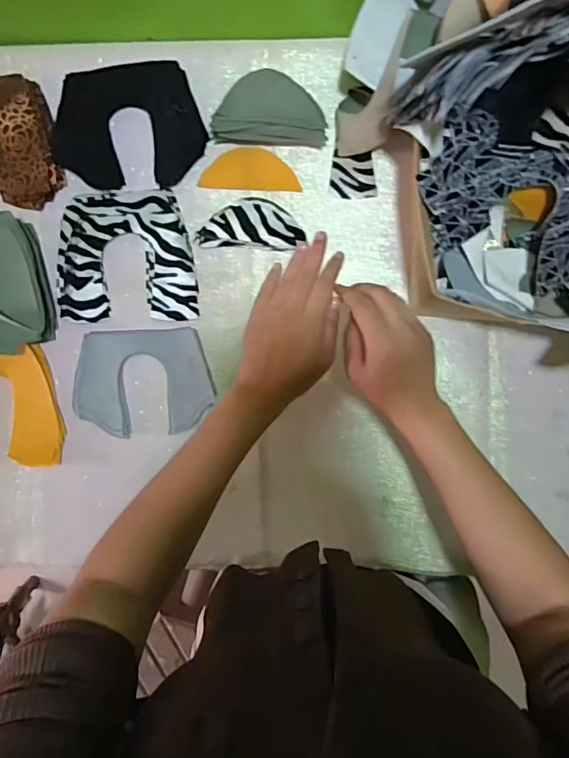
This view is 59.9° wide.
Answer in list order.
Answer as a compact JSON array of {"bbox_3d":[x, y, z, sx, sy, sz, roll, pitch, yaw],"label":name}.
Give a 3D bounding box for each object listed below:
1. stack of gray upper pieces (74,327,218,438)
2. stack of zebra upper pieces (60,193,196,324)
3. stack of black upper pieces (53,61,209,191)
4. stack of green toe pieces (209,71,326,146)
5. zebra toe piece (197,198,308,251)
[{"bbox_3d":[-0.159,0.003,0.558,0.155,0.006,0.116,-3,90,3],"label":"stack of gray upper pieces"},{"bbox_3d":[-0.178,-0.141,0.559,0.154,0.012,0.147,-1,90,3],"label":"stack of zebra upper pieces"},{"bbox_3d":[-0.176,-0.281,0.547,0.166,0.034,0.124,1,90,3],"label":"stack of black upper pieces"},{"bbox_3d":[-0.016,-0.290,0.532,0.124,0.036,0.064,2,90,3],"label":"stack of green toe pieces"},{"bbox_3d":[-0.038,-0.174,0.557,0.115,0.008,0.055,3,90,3],"label":"zebra toe piece"}]

